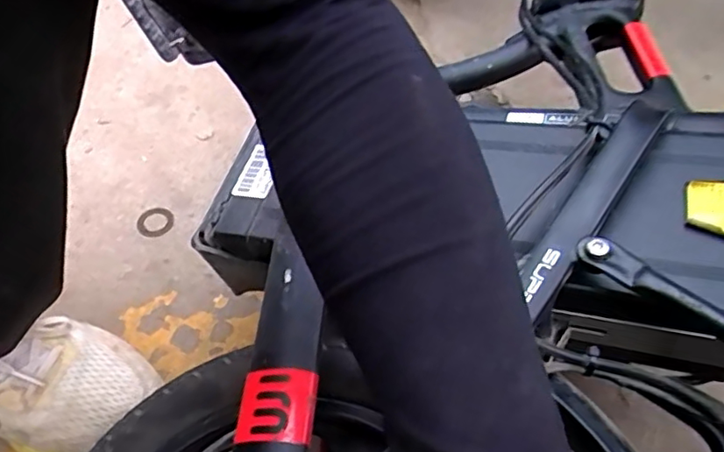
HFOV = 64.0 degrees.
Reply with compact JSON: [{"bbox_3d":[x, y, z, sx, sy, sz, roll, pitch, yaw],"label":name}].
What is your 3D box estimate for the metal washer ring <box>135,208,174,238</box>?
[{"bbox_3d":[-0.219,-0.004,0.610,0.041,0.004,0.037,21,55,16],"label":"metal washer ring"}]

